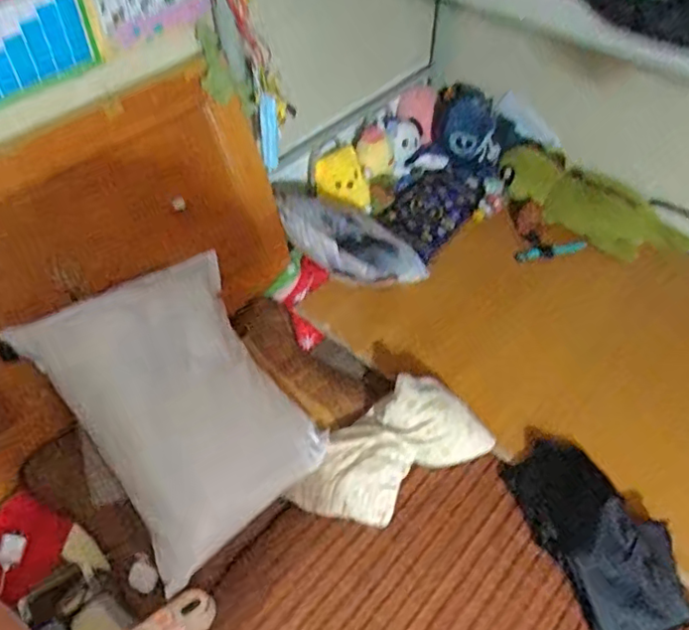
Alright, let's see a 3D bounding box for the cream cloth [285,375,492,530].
[{"bbox_3d":[0.085,0.294,1.294,0.419,0.133,0.207,-30,54,-7],"label":"cream cloth"}]

